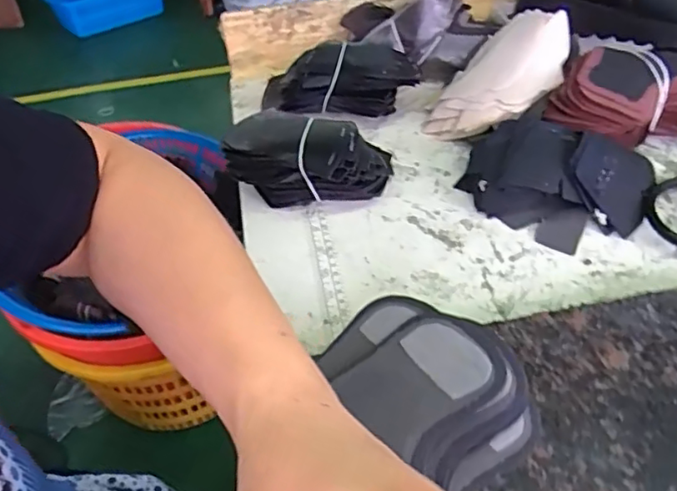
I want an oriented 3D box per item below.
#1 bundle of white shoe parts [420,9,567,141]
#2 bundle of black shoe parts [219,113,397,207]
[{"bbox_3d":[0.168,-0.169,0.632,0.115,0.050,0.161,30,86,47],"label":"bundle of white shoe parts"},{"bbox_3d":[-0.028,-0.081,0.577,0.154,0.066,0.092,7,45,14],"label":"bundle of black shoe parts"}]

